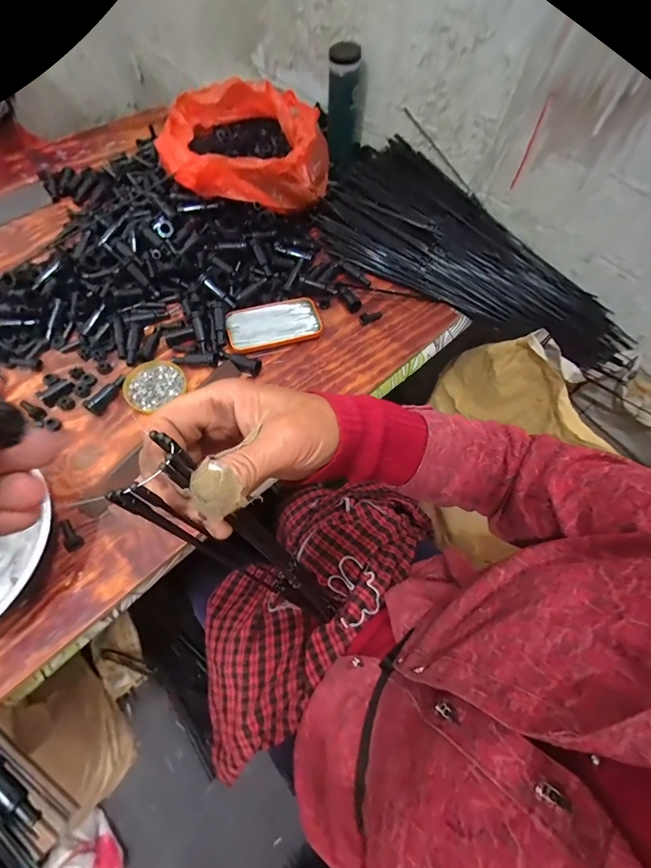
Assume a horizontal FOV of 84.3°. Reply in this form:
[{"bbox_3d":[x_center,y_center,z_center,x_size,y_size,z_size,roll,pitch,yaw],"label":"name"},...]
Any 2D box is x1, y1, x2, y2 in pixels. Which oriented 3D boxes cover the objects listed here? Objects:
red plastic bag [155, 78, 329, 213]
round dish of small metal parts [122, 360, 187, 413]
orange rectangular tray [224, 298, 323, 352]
[{"bbox_3d":[-0.136,-0.501,0.635,0.275,0.116,0.254,0,63,-4],"label":"red plastic bag"},{"bbox_3d":[-0.248,-0.071,0.521,0.082,0.011,0.070,-41,72,-21],"label":"round dish of small metal parts"},{"bbox_3d":[-0.081,-0.175,0.572,0.143,0.024,0.071,-15,65,-11],"label":"orange rectangular tray"}]

